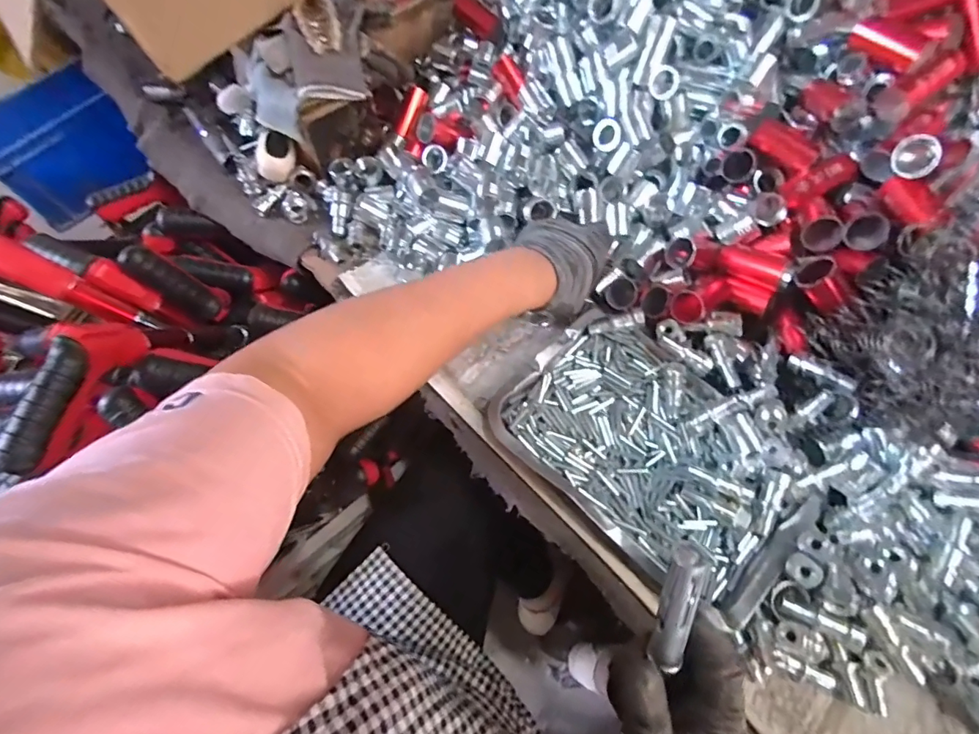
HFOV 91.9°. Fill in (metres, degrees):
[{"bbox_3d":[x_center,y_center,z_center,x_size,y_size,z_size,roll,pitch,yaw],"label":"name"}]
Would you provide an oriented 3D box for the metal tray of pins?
[{"bbox_3d":[0.140,0.067,0.404,0.248,0.031,0.165,41,71,18],"label":"metal tray of pins"}]

